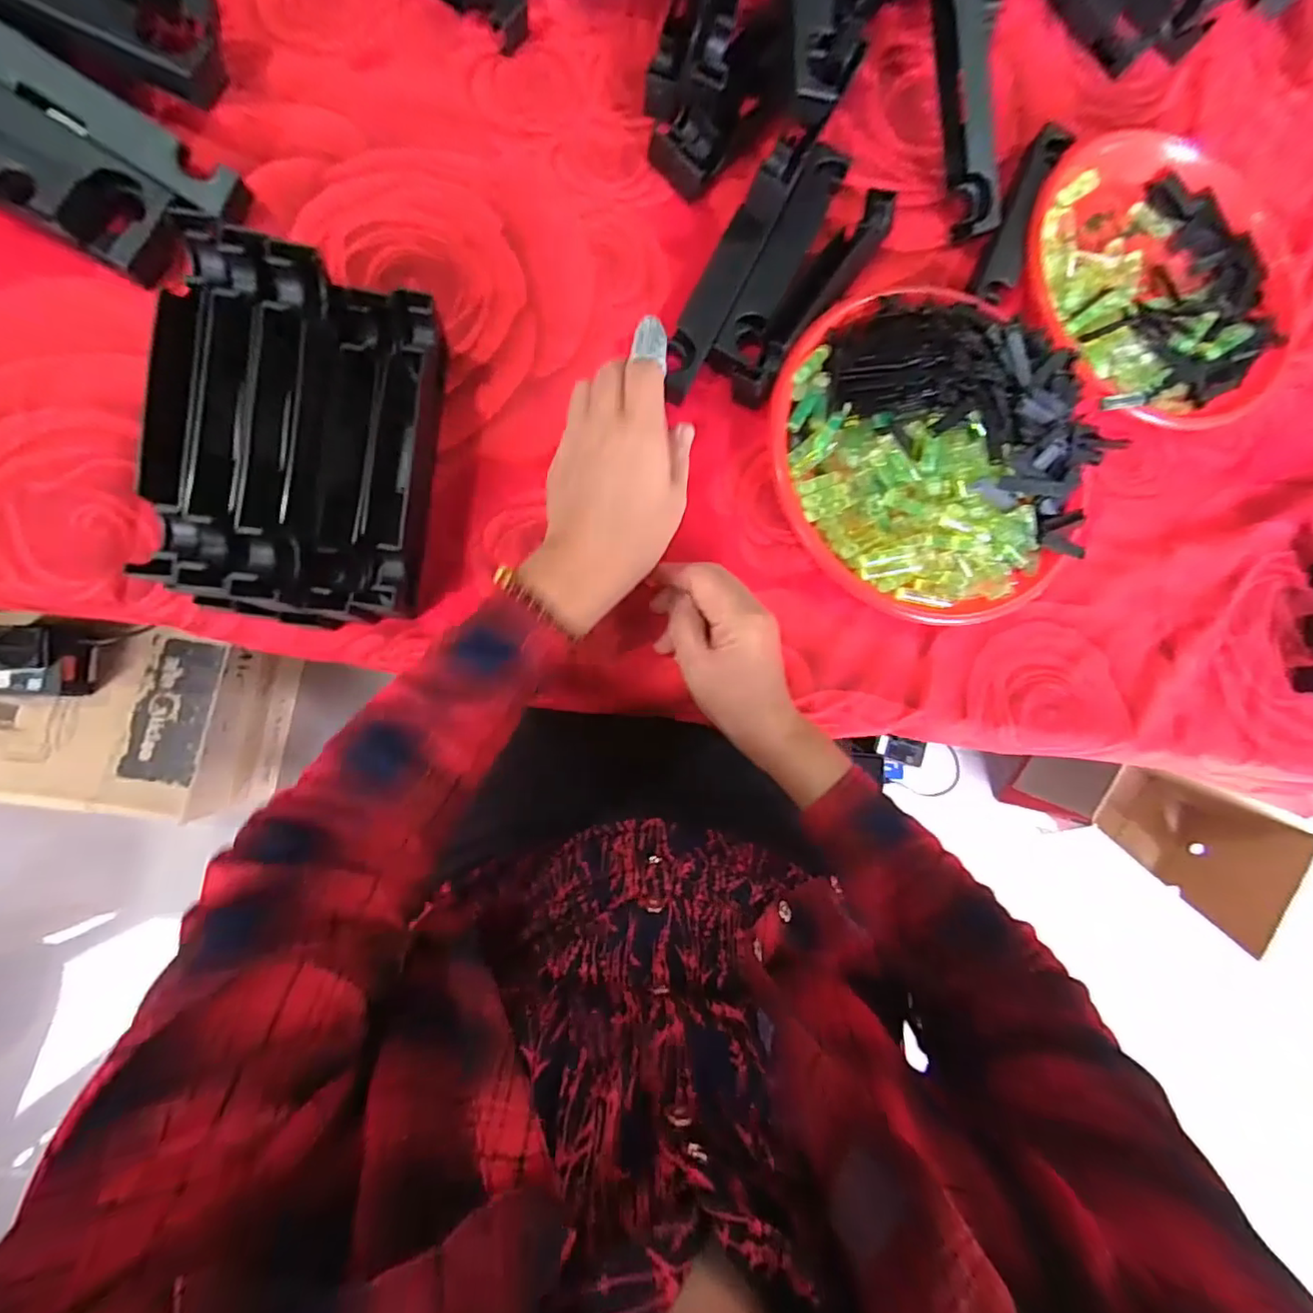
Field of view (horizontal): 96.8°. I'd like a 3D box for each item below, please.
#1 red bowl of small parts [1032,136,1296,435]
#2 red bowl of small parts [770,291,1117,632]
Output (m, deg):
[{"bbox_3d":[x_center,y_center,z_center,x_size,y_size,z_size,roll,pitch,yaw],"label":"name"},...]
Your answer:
[{"bbox_3d":[0.420,-0.320,0.495,0.232,0.039,0.255,1,85,-8],"label":"red bowl of small parts"},{"bbox_3d":[0.214,-0.153,0.432,0.235,0.060,0.244,1,85,-8],"label":"red bowl of small parts"}]

